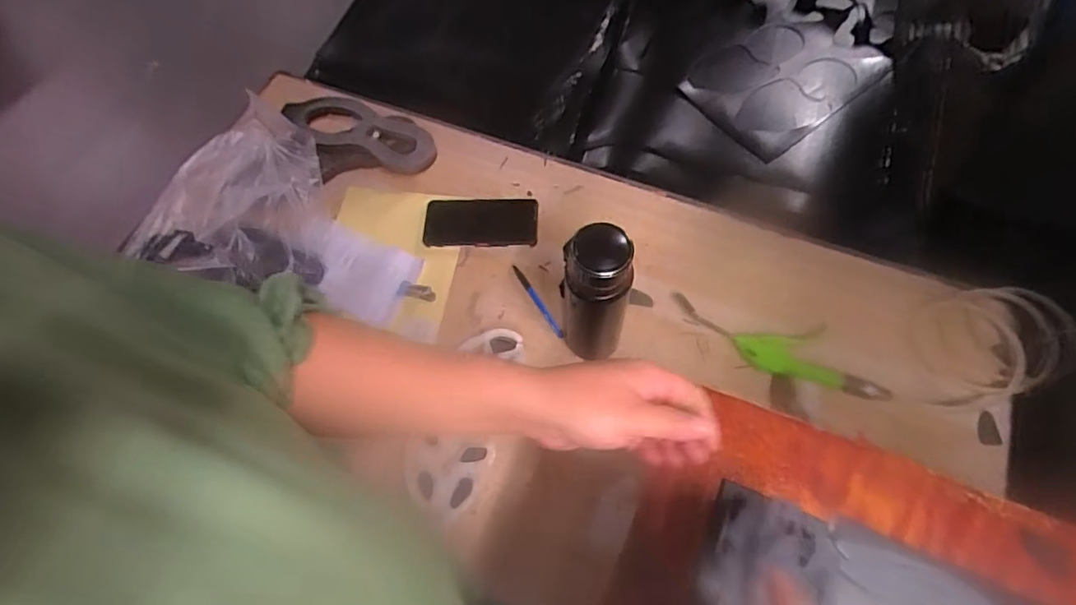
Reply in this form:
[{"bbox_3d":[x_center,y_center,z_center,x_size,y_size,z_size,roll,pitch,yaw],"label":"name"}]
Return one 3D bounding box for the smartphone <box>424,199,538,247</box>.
[{"bbox_3d":[-0.084,-0.122,0.825,0.164,0.014,0.086,0,56,0],"label":"smartphone"}]

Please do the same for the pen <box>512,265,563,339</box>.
[{"bbox_3d":[-0.002,-0.003,0.764,0.011,0.011,0.131,-27,65,-10],"label":"pen"}]

